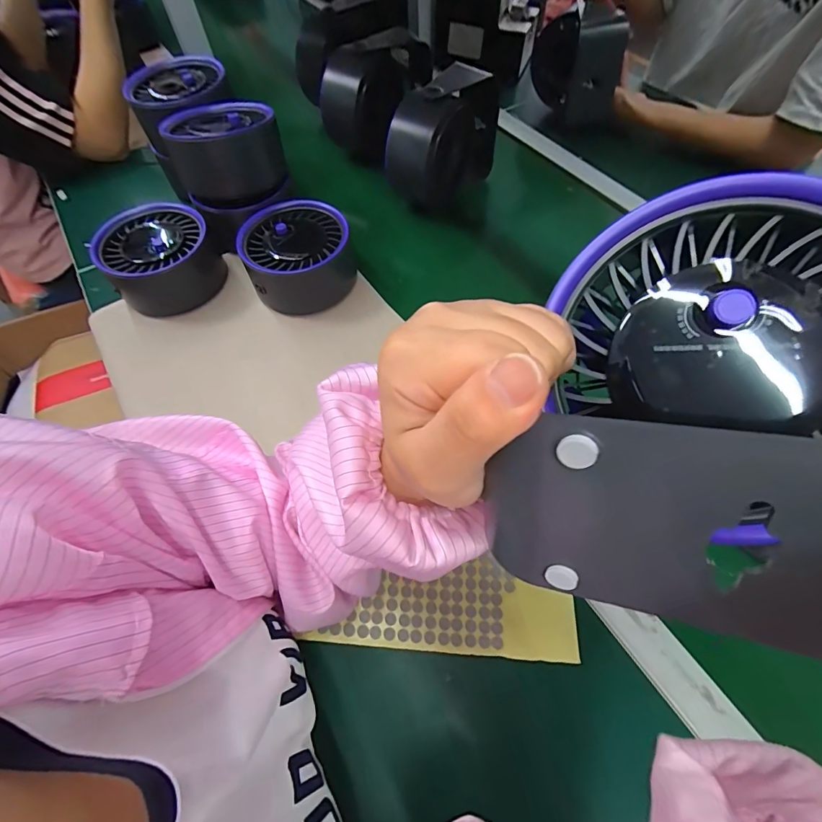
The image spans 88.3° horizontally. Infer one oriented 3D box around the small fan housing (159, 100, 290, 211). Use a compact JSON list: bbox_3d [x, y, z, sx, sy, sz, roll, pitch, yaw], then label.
[{"bbox_3d":[-0.238,-0.340,0.557,0.131,0.084,0.127,-17,61,-7],"label":"small fan housing"}]

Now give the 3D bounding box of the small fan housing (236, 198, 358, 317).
[{"bbox_3d":[-0.144,-0.197,0.561,0.134,0.087,0.132,-13,60,-5],"label":"small fan housing"}]

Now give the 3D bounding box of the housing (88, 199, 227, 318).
[{"bbox_3d":[-0.331,-0.200,0.570,0.134,0.089,0.139,-1,60,2],"label":"housing"}]

